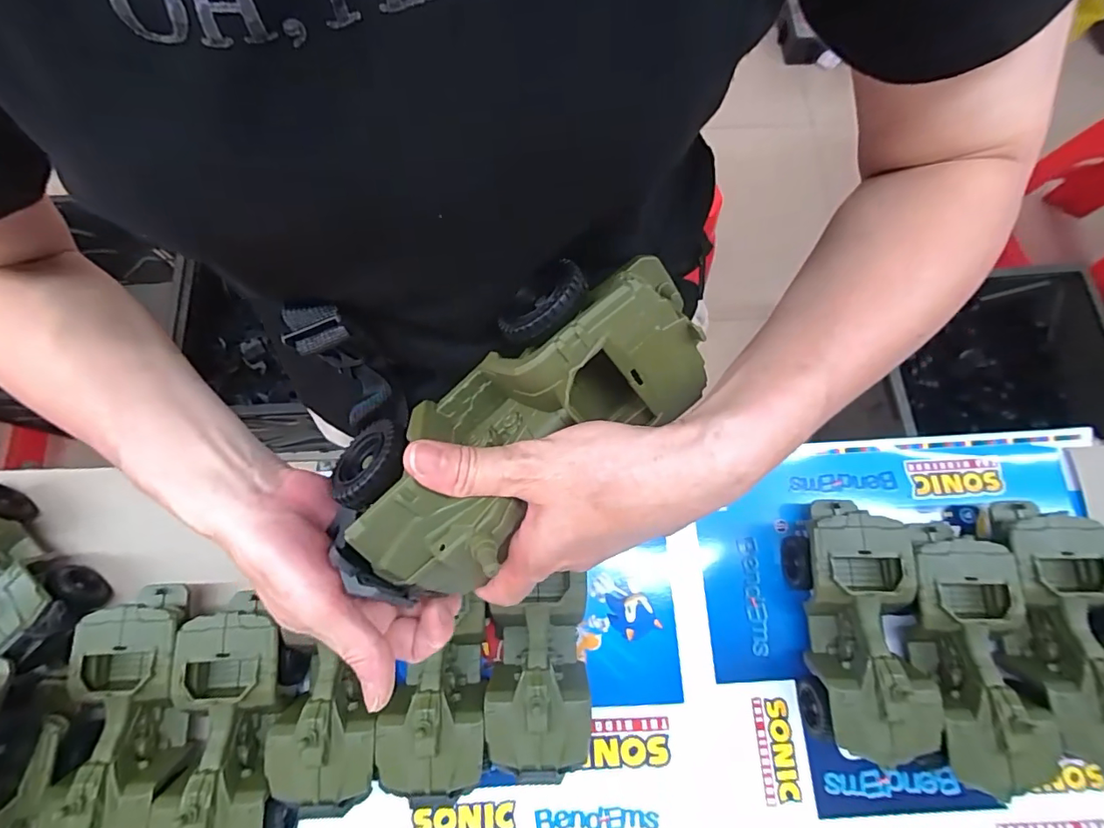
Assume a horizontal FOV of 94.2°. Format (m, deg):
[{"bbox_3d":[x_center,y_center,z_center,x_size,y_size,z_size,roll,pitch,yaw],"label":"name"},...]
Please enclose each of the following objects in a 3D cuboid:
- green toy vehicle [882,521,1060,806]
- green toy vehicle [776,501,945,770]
[{"bbox_3d":[0.326,0.189,0.412,0.082,0.079,0.189,0,74,1],"label":"green toy vehicle"},{"bbox_3d":[0.247,0.167,0.418,0.078,0.082,0.182,0,74,1],"label":"green toy vehicle"}]

